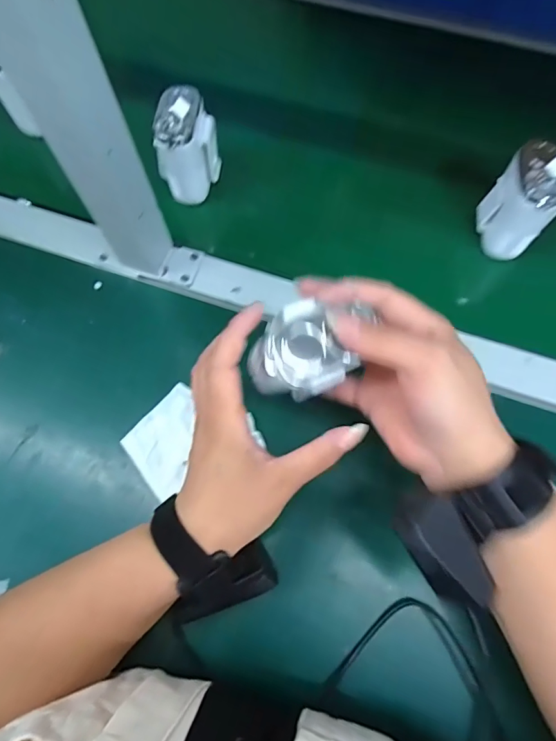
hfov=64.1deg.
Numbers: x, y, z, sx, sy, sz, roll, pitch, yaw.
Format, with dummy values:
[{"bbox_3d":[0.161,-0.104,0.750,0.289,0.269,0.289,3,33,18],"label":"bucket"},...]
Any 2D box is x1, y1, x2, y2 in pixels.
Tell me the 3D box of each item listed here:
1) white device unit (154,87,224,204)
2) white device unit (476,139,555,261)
[{"bbox_3d":[-0.084,-0.211,0.423,0.045,0.084,0.059,8,72,5],"label":"white device unit"},{"bbox_3d":[0.218,-0.150,0.395,0.058,0.086,0.053,36,74,14],"label":"white device unit"}]

